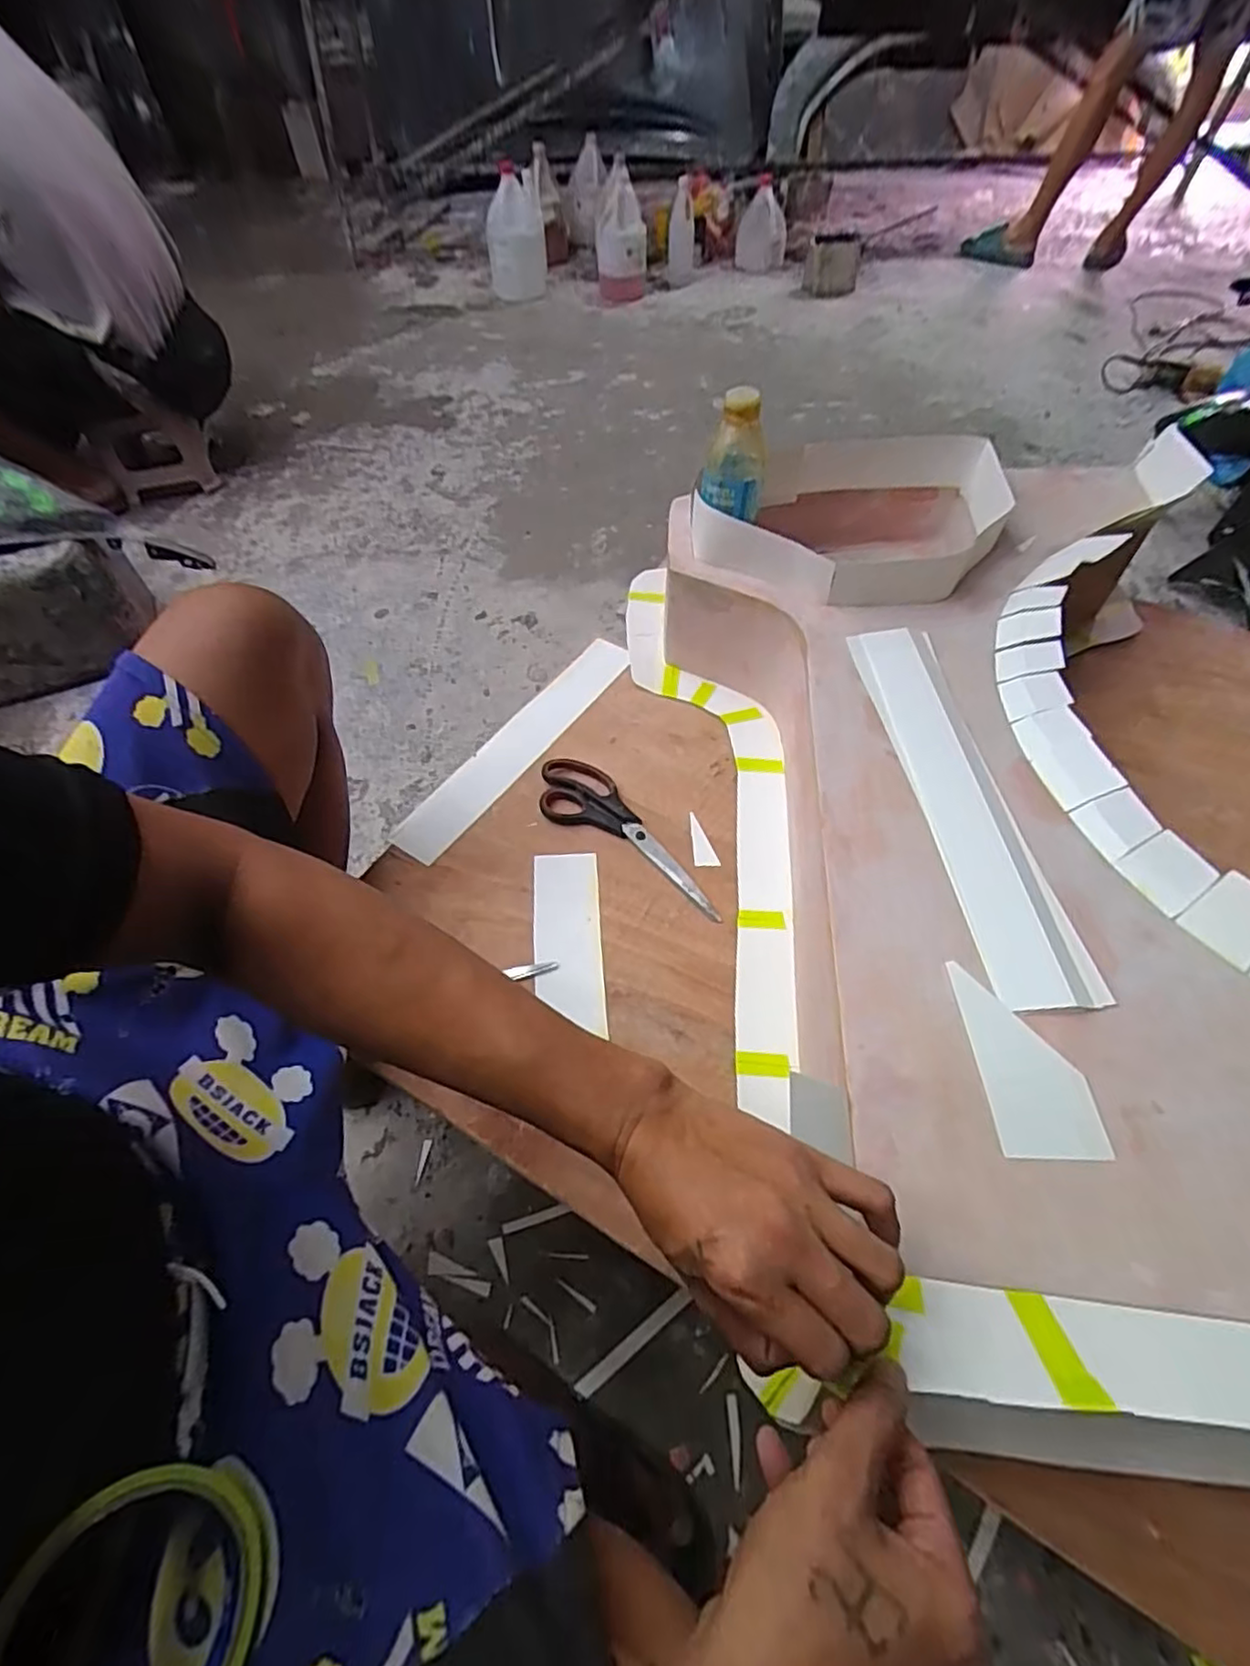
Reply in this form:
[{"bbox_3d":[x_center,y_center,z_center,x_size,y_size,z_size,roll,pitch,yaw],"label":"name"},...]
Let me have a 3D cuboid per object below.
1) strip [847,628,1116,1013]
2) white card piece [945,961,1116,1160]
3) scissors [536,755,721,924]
[{"bbox_3d":[0.255,-0.043,0.500,0.067,0.024,0.355,-4,55,-2],"label":"strip"},{"bbox_3d":[0.236,0.132,0.390,0.059,0.004,0.109,-2,55,-1],"label":"white card piece"},{"bbox_3d":[0.006,-0.001,0.649,0.233,0.012,0.075,34,62,22],"label":"scissors"}]

